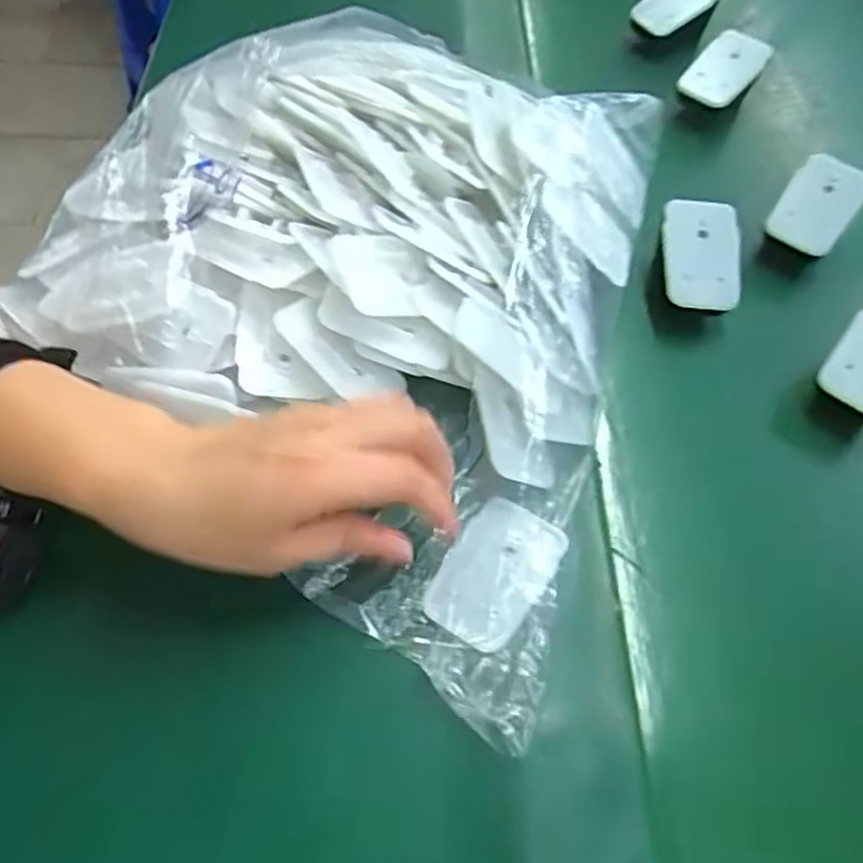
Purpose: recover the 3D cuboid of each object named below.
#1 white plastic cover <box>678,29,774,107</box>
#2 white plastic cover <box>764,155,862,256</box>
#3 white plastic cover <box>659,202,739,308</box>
[{"bbox_3d":[0.212,-0.260,0.504,0.041,0.056,0.013,36,26,-19],"label":"white plastic cover"},{"bbox_3d":[0.238,-0.140,0.431,0.042,0.054,0.008,31,20,5],"label":"white plastic cover"},{"bbox_3d":[0.155,-0.103,0.404,0.041,0.011,0.063,1,81,18],"label":"white plastic cover"}]

